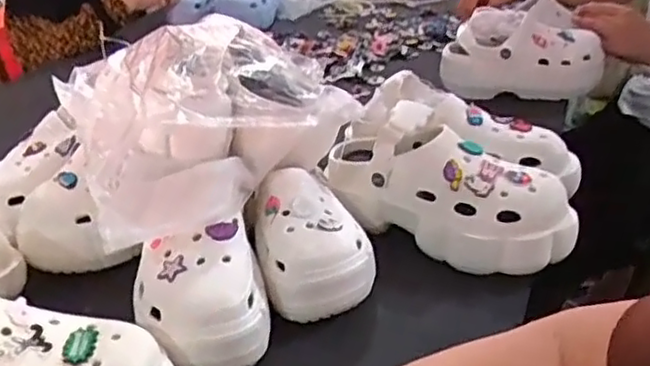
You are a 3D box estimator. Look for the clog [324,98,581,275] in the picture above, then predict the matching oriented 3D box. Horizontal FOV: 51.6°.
[{"bbox_3d":[0.122,0.000,0.698,0.266,0.117,0.104,15,34,30],"label":"clog"}]

